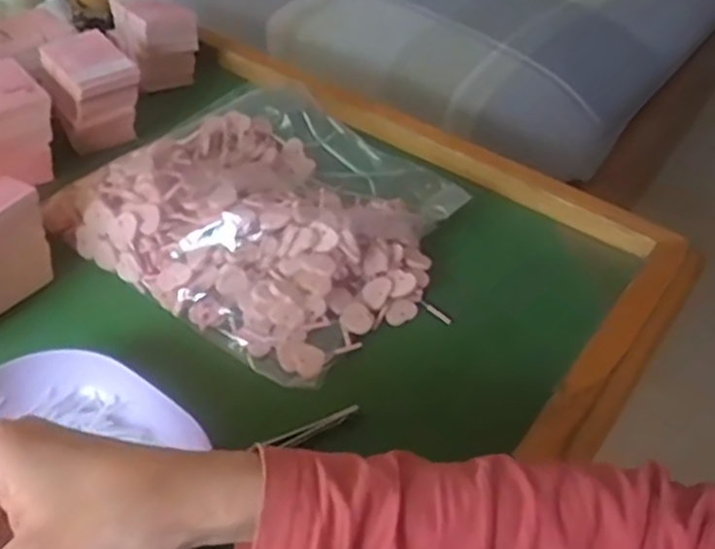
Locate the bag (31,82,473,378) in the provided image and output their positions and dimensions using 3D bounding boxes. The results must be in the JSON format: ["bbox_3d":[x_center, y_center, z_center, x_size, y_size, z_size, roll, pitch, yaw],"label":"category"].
[{"bbox_3d":[-0.053,-0.048,0.518,0.230,0.044,0.216,30,47,23],"label":"bag"}]

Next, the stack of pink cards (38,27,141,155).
[{"bbox_3d":[-0.207,-0.142,0.584,0.056,0.070,0.066,-20,49,-26],"label":"stack of pink cards"}]

